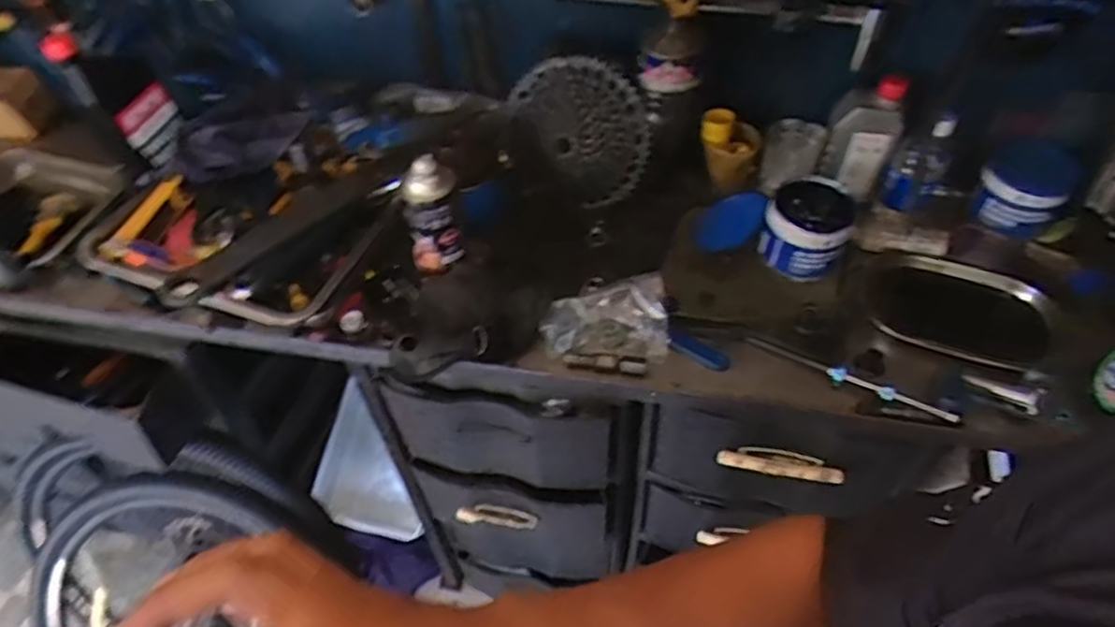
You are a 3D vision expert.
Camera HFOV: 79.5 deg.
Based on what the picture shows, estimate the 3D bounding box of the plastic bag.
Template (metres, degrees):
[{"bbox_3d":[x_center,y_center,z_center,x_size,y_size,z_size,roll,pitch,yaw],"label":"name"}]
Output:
[{"bbox_3d":[0.057,0.004,0.786,0.143,0.036,0.103,1,50,4],"label":"plastic bag"}]

